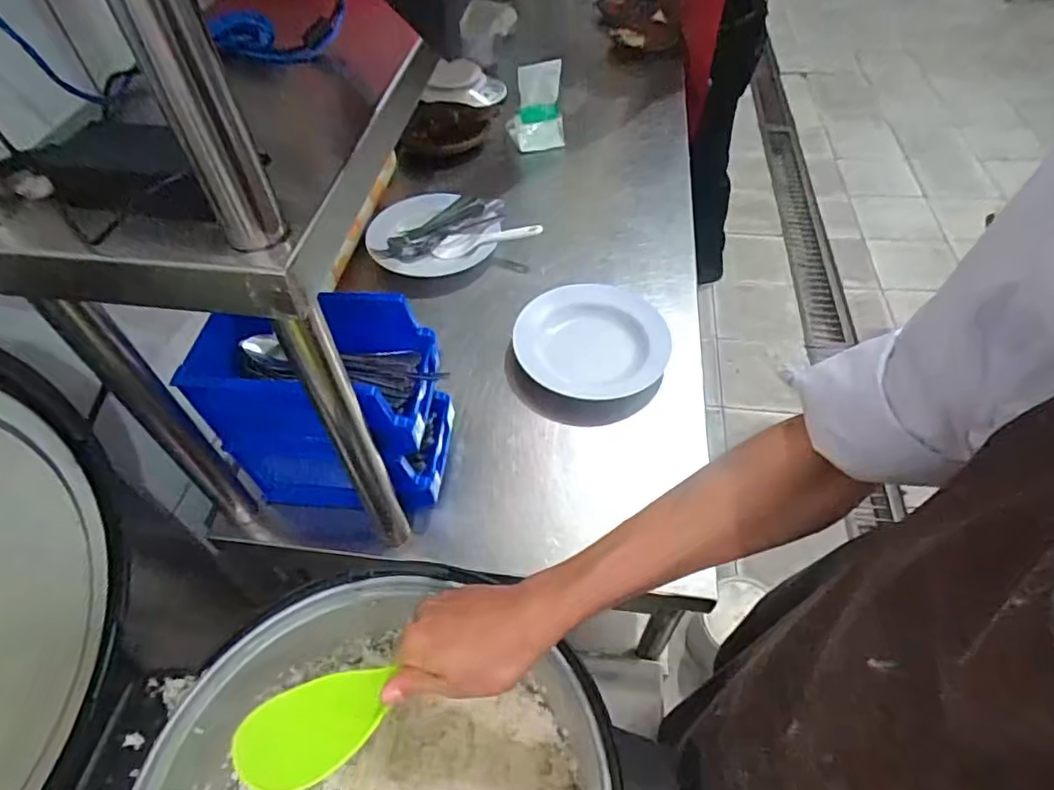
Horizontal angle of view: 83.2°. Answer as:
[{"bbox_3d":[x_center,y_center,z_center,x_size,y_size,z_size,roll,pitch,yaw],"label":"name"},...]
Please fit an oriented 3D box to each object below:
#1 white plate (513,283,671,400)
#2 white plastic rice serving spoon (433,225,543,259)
[{"bbox_3d":[0.104,-0.085,0.869,0.208,0.022,0.243,40,54,22],"label":"white plate"},{"bbox_3d":[-0.067,-0.265,1.011,0.187,0.018,0.043,-8,49,13],"label":"white plastic rice serving spoon"}]

